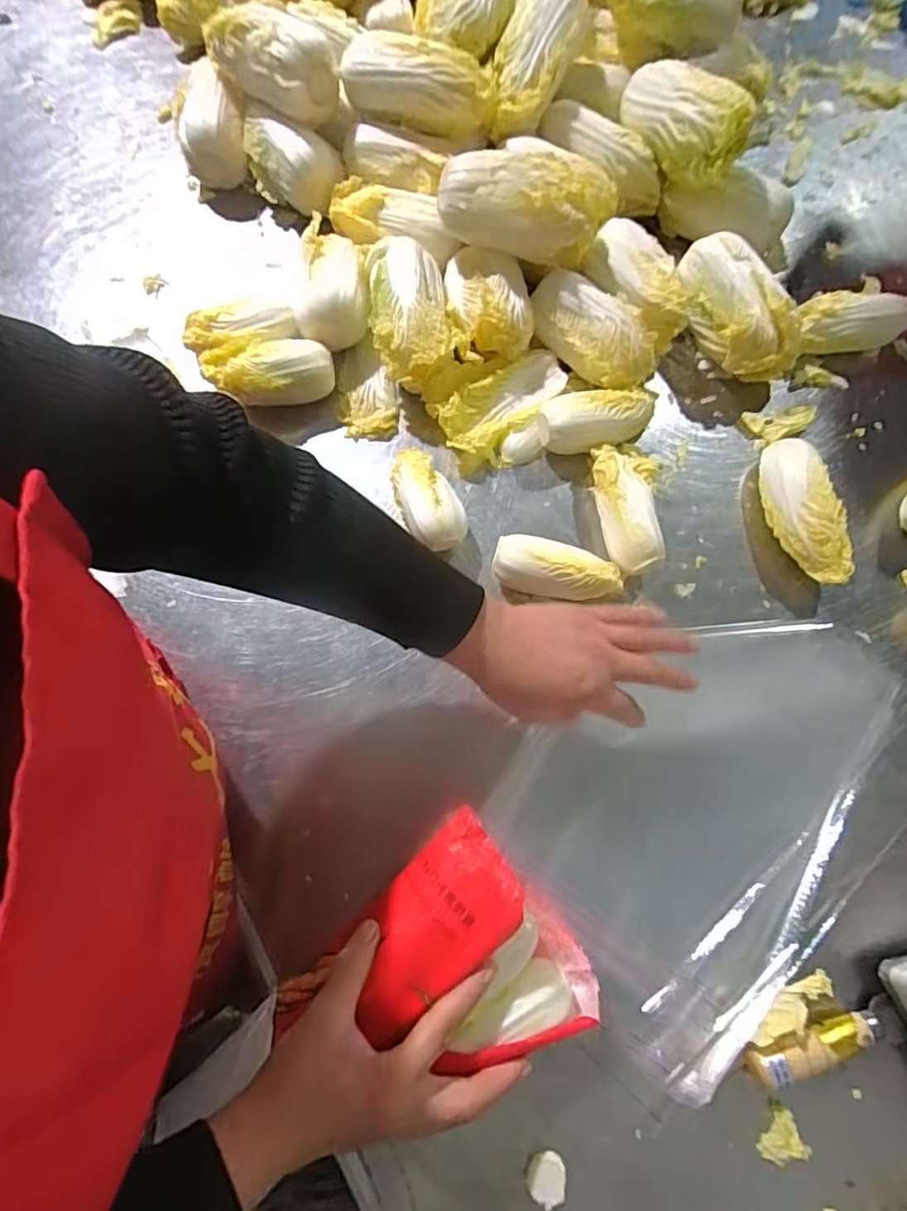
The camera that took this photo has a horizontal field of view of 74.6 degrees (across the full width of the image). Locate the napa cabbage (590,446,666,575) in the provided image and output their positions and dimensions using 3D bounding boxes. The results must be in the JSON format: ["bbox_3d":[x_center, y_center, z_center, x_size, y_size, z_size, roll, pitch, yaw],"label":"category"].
[{"bbox_3d":[0.149,-0.086,0.512,0.058,0.048,0.126,3,72,1],"label":"napa cabbage"}]

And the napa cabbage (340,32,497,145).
[{"bbox_3d":[-0.035,-0.513,0.585,0.150,0.056,0.057,13,73,4],"label":"napa cabbage"}]

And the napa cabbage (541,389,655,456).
[{"bbox_3d":[0.130,-0.167,0.538,0.111,0.045,0.050,-13,72,-4],"label":"napa cabbage"}]

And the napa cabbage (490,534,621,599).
[{"bbox_3d":[0.085,-0.026,0.497,0.103,0.047,0.048,20,73,7],"label":"napa cabbage"}]

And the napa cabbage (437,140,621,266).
[{"bbox_3d":[0.060,-0.351,0.523,0.145,0.065,0.068,8,72,3],"label":"napa cabbage"}]

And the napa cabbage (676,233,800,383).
[{"bbox_3d":[0.254,-0.269,0.558,0.079,0.071,0.143,-33,75,-10],"label":"napa cabbage"}]

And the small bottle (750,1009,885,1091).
[{"bbox_3d":[0.244,0.296,0.400,0.095,0.023,0.023,-17,73,-5],"label":"small bottle"}]

